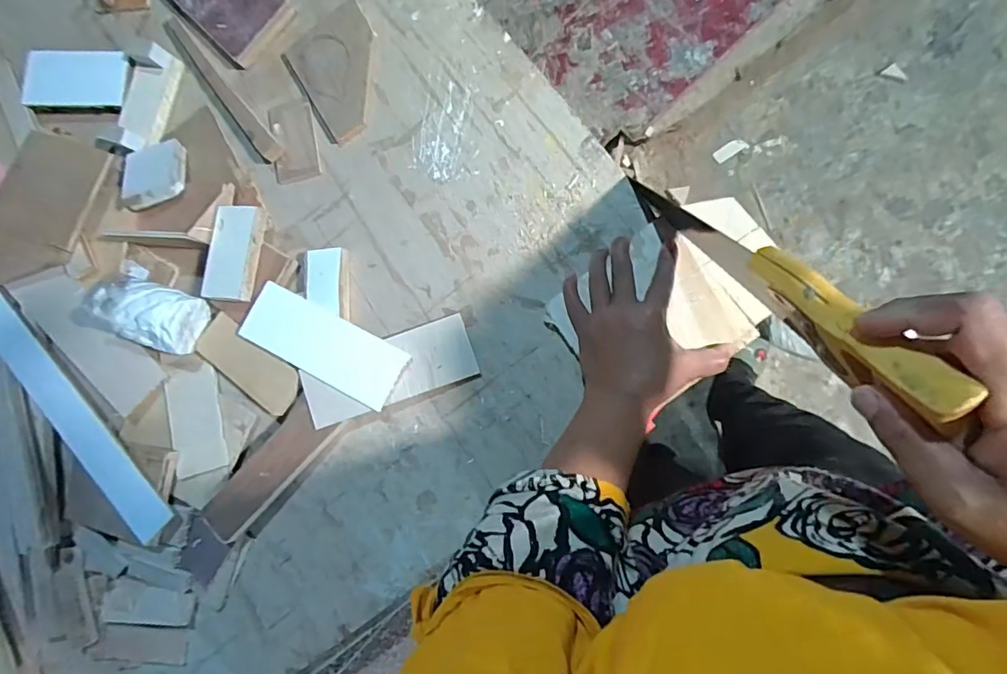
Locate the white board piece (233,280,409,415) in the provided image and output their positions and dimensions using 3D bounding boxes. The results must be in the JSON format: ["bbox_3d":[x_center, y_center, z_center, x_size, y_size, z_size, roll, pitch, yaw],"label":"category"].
[{"bbox_3d":[-0.185,0.008,0.541,0.173,0.008,0.065,27,88,9],"label":"white board piece"}]

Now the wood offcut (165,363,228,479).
[{"bbox_3d":[-0.337,0.091,0.577,0.061,0.008,0.114,-19,83,12],"label":"wood offcut"}]

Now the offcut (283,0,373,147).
[{"bbox_3d":[-0.173,-0.290,0.580,0.097,0.008,0.127,-33,80,9],"label":"offcut"}]

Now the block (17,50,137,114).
[{"bbox_3d":[-0.514,-0.306,0.635,0.149,0.020,0.070,9,89,14],"label":"block"}]

